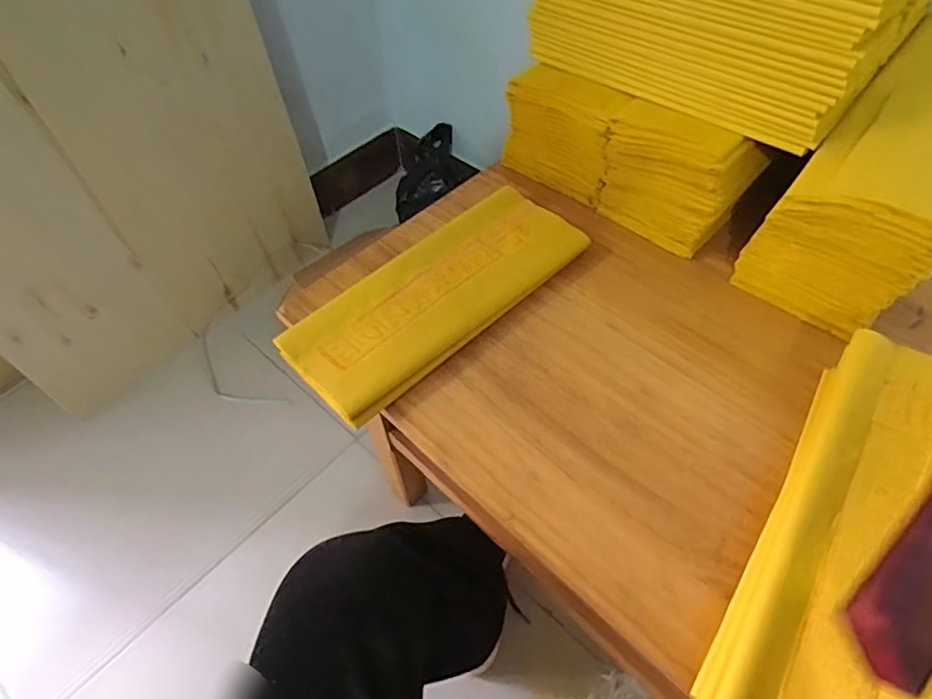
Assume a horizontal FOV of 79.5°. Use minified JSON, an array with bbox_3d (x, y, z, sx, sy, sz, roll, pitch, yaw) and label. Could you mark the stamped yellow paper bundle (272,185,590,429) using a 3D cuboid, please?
[{"bbox_3d":[-0.025,-0.062,0.568,0.318,0.023,0.124,-39,61,-23],"label":"stamped yellow paper bundle"}]

